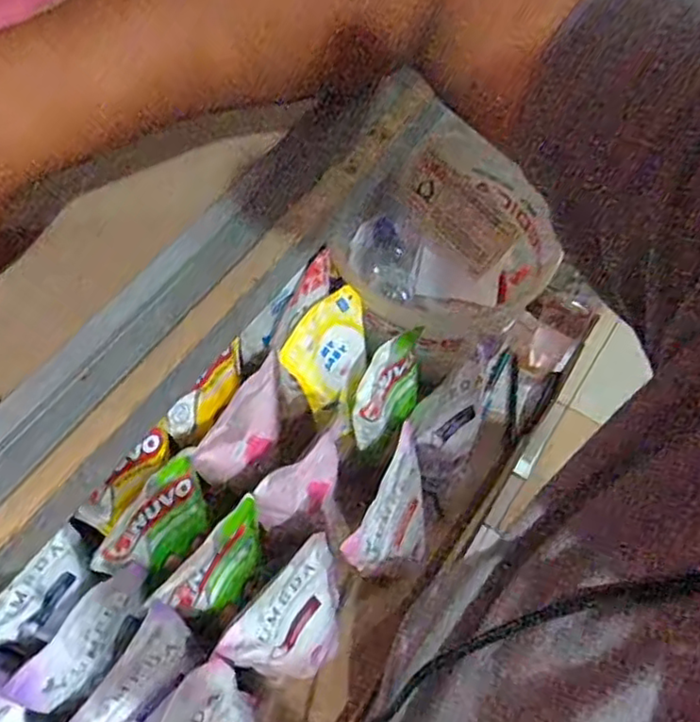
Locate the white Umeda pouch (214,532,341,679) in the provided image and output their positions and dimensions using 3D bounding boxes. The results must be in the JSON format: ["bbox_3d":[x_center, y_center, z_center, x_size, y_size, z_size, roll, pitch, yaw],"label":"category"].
[{"bbox_3d":[-0.047,0.257,0.626,0.068,0.174,0.124,36,65,16],"label":"white Umeda pouch"}]

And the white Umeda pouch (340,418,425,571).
[{"bbox_3d":[0.051,0.167,0.664,0.066,0.153,0.139,25,62,11],"label":"white Umeda pouch"}]

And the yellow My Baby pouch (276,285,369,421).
[{"bbox_3d":[-0.015,-0.006,0.723,0.041,0.125,0.111,10,59,43],"label":"yellow My Baby pouch"}]

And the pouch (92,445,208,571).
[{"bbox_3d":[-0.183,0.159,0.625,0.040,0.112,0.121,36,65,17],"label":"pouch"}]

